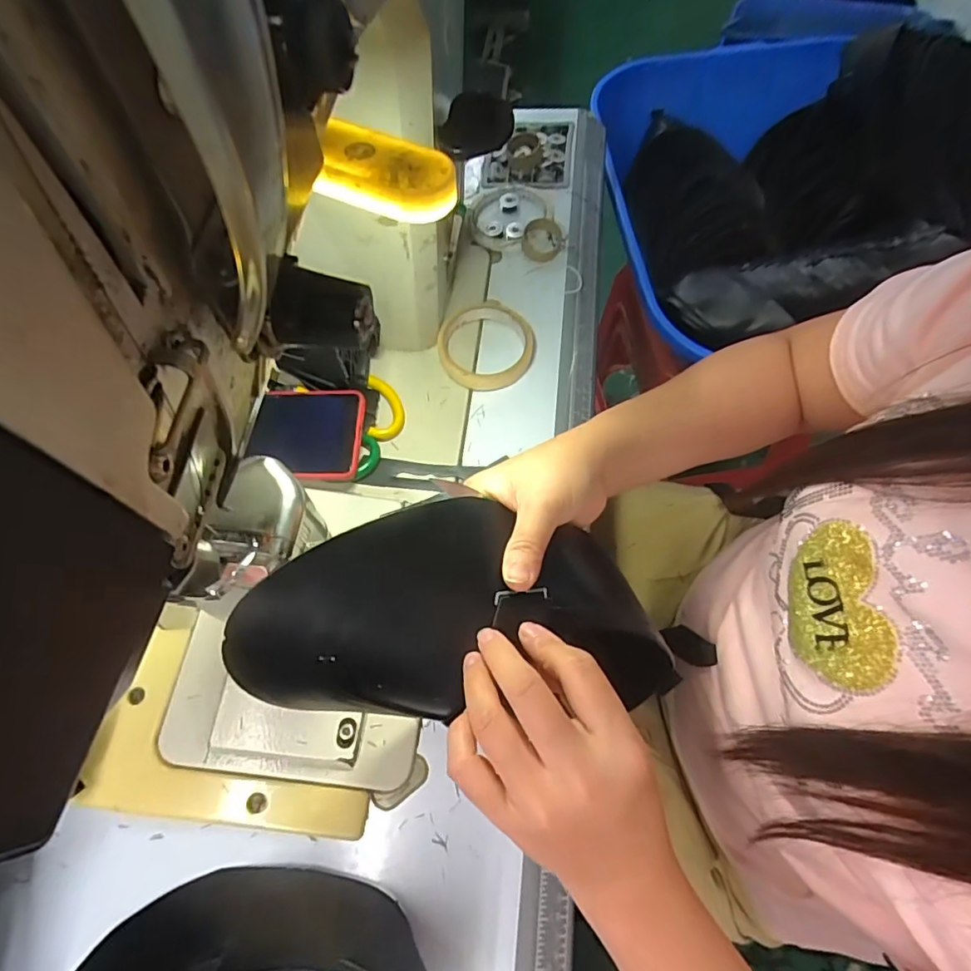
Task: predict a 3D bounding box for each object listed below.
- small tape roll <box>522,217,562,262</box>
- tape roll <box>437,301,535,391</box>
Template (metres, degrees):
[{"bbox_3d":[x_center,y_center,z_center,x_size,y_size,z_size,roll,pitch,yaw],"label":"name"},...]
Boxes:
[{"bbox_3d":[0.060,-0.262,0.567,0.042,0.017,0.048,6,66,7],"label":"small tape roll"},{"bbox_3d":[-0.002,-0.136,0.514,0.089,0.023,0.094,-2,66,4],"label":"tape roll"}]

